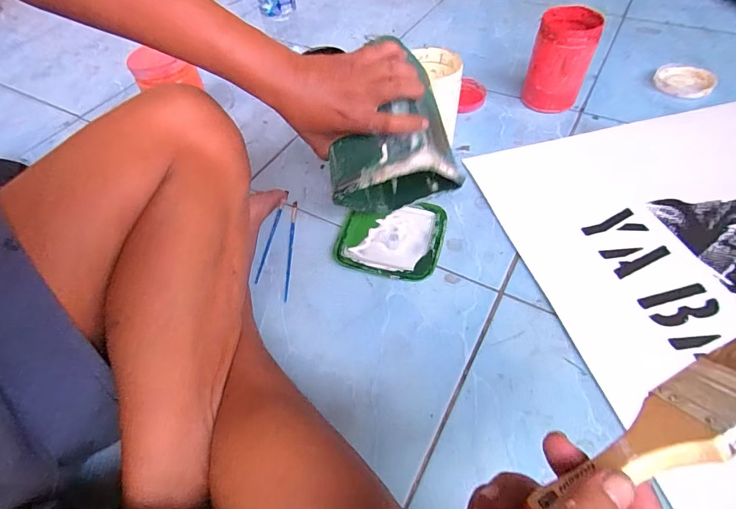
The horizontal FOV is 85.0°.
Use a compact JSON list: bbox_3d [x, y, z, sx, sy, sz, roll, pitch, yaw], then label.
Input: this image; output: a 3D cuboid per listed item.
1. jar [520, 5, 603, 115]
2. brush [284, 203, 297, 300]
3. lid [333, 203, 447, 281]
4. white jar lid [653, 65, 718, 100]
[{"bbox_3d":[0.310,-0.313,0.658,0.089,0.136,0.081,13,55,14],"label":"jar"},{"bbox_3d":[-0.103,-0.009,0.534,0.006,0.007,0.161,-4,53,2],"label":"brush"},{"bbox_3d":[0.029,-0.021,0.526,0.133,0.009,0.118,8,54,10],"label":"lid"},{"bbox_3d":[0.551,-0.305,0.701,0.088,0.016,0.100,26,59,22],"label":"white jar lid"}]

